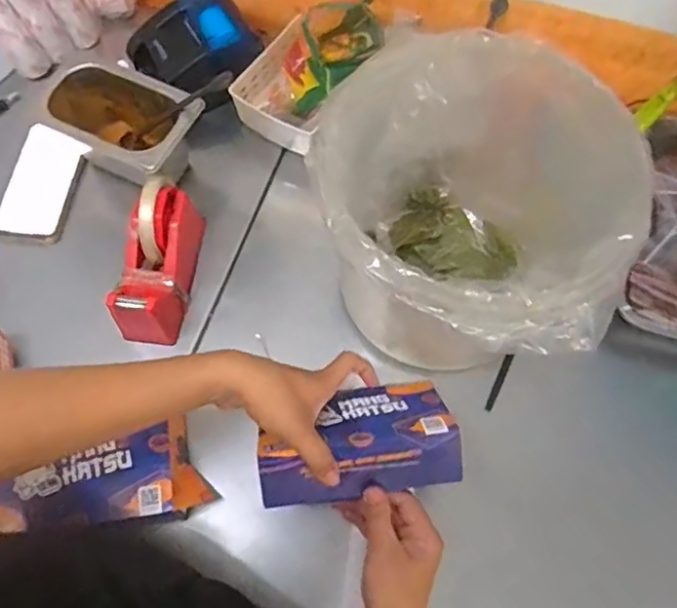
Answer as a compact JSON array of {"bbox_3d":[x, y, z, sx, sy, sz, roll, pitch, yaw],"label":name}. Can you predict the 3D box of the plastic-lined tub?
[{"bbox_3d":[0.109,-0.055,0.560,0.230,0.237,0.259,1,66,-1],"label":"plastic-lined tub"}]

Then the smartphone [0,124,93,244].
[{"bbox_3d":[-0.367,-0.147,0.729,0.077,0.008,0.143,17,78,-15],"label":"smartphone"}]

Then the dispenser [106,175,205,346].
[{"bbox_3d":[-0.201,-0.043,0.647,0.065,0.091,0.172,7,67,2],"label":"dispenser"}]

